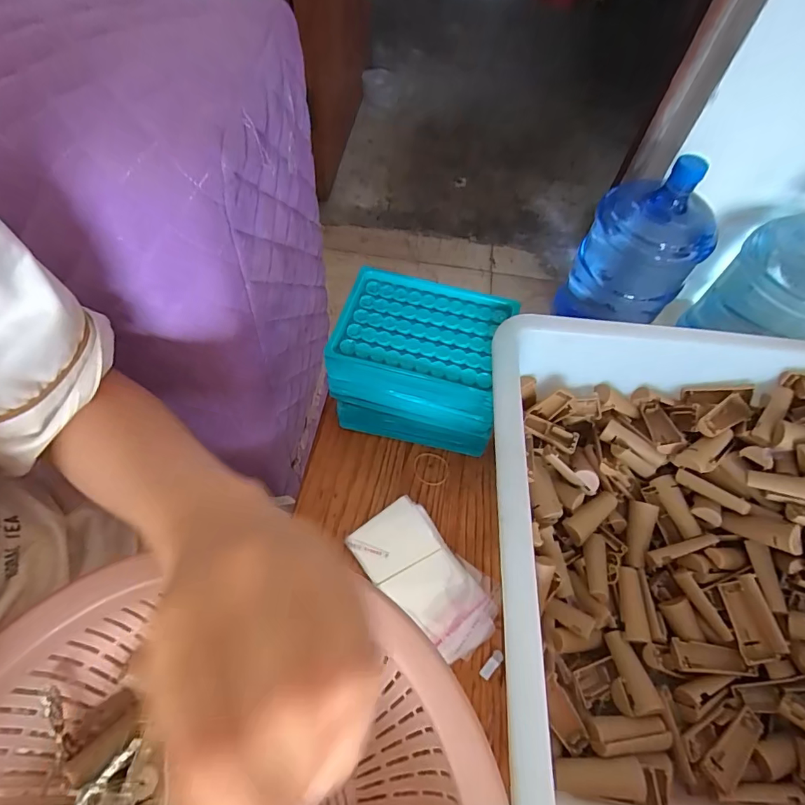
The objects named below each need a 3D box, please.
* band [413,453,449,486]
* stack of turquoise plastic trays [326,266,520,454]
[{"bbox_3d":[0.026,0.059,0.419,0.033,0.004,0.029,8,60,1],"label":"band"},{"bbox_3d":[0.015,-0.031,0.395,0.127,0.101,0.094,15,60,5],"label":"stack of turquoise plastic trays"}]

